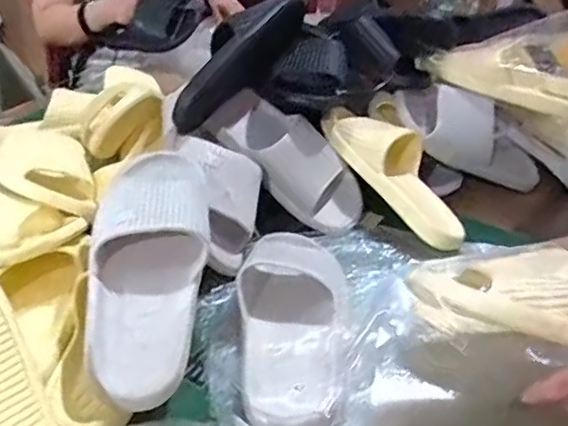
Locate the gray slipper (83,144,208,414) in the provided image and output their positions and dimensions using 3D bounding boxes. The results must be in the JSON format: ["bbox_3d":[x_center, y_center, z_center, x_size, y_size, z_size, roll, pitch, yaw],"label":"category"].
[{"bbox_3d":[-0.130,0.045,0.592,0.104,0.068,0.282,3,57,-2],"label":"gray slipper"}]

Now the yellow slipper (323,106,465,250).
[{"bbox_3d":[0.153,-0.063,0.816,0.106,0.060,0.259,-22,65,-36],"label":"yellow slipper"}]

